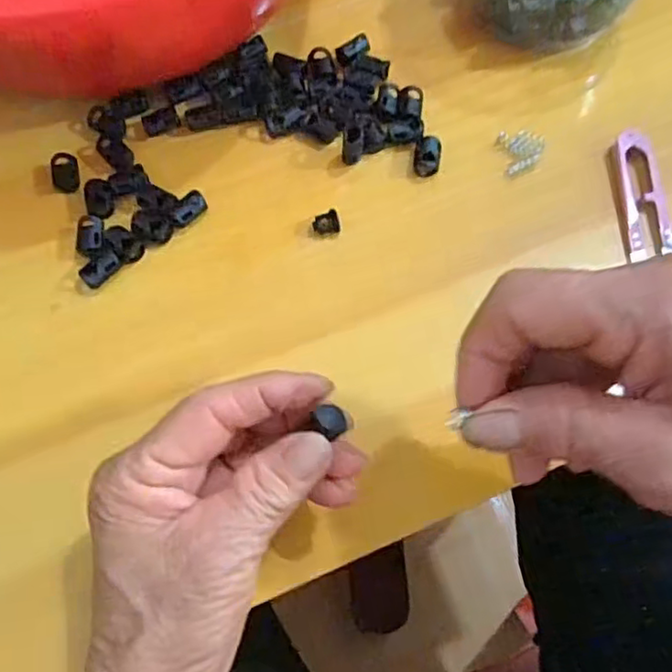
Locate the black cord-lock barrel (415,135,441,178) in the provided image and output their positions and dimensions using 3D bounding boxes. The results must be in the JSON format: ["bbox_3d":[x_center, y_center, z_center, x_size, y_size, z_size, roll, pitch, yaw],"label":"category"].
[{"bbox_3d":[0.049,-0.097,0.336,0.013,0.007,0.023,11,69,7],"label":"black cord-lock barrel"}]

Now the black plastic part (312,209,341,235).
[{"bbox_3d":[-0.005,-0.058,0.323,0.014,0.007,0.011,-10,68,-1],"label":"black plastic part"}]

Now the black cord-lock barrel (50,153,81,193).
[{"bbox_3d":[-0.146,-0.087,0.338,0.015,0.009,0.020,-20,68,-5],"label":"black cord-lock barrel"}]

